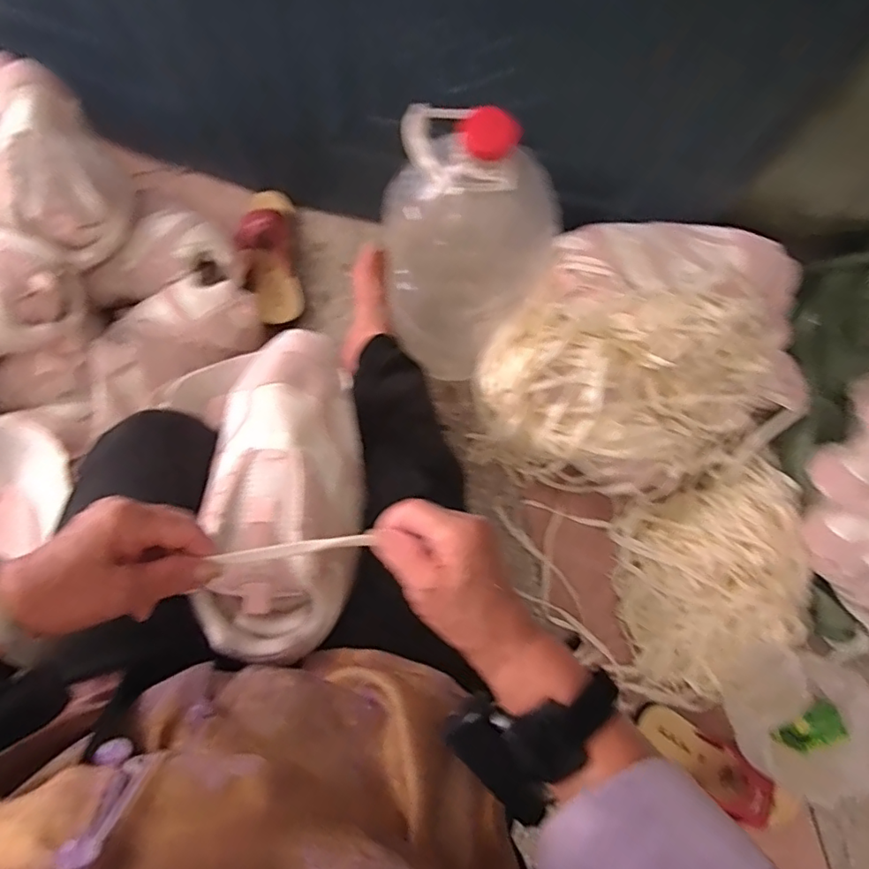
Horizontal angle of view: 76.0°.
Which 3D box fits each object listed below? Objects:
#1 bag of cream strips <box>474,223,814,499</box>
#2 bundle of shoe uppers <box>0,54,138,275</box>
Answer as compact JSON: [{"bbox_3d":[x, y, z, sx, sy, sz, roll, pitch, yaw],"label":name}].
[{"bbox_3d":[0.286,-0.094,0.767,0.448,0.200,0.335,4,78,0],"label":"bag of cream strips"},{"bbox_3d":[-0.531,-0.362,0.720,0.281,0.125,0.180,32,79,6],"label":"bundle of shoe uppers"}]

